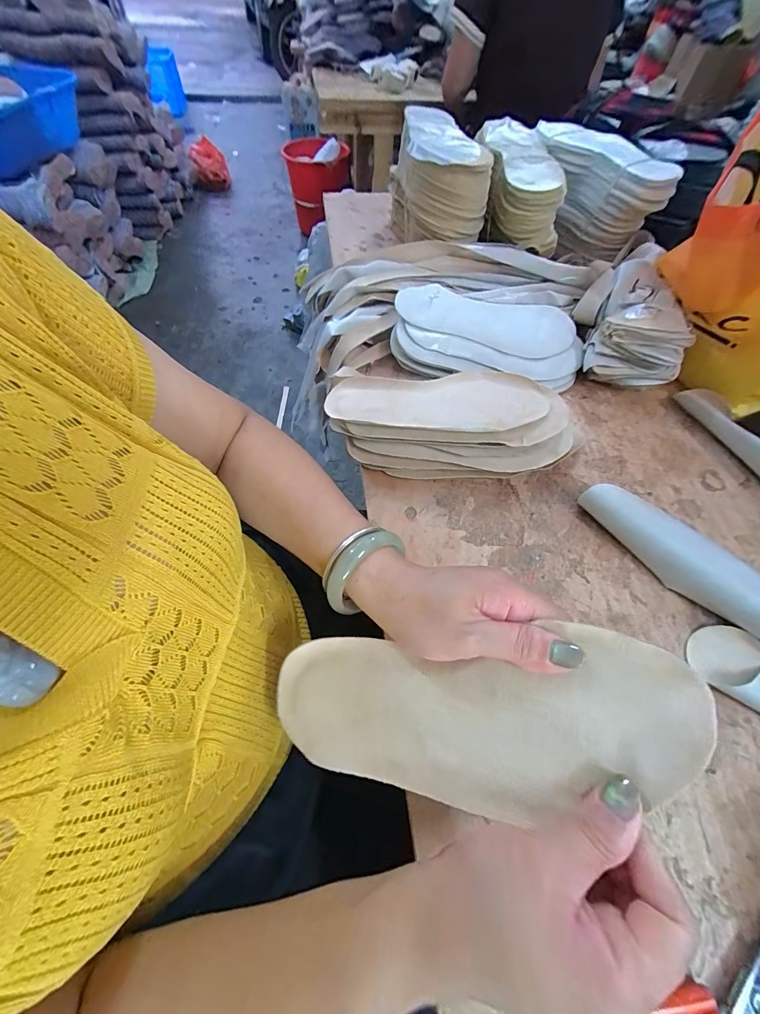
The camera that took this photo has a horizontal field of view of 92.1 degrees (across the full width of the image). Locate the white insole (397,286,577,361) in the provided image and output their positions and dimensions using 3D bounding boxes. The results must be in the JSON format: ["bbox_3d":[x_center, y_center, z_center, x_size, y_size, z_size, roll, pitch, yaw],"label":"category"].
[{"bbox_3d":[0.138,-0.241,0.472,0.231,0.014,0.096,8,64,-6],"label":"white insole"}]

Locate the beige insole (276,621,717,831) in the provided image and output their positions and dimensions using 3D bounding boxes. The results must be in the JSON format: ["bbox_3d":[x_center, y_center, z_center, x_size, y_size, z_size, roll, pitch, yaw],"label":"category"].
[{"bbox_3d":[0.043,0.120,0.211,0.236,0.023,0.084,-9,57,20],"label":"beige insole"}]

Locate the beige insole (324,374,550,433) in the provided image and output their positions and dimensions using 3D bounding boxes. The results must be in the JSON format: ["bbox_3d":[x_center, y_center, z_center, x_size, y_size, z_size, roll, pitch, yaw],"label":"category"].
[{"bbox_3d":[0.063,-0.117,0.400,0.232,0.009,0.088,3,60,-1],"label":"beige insole"}]

